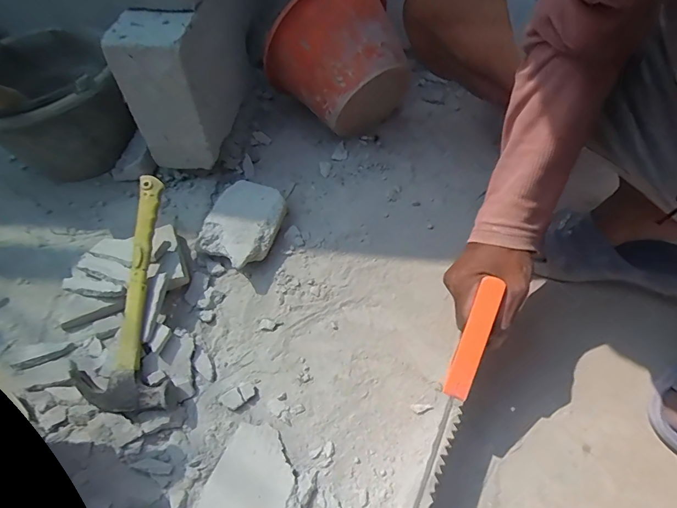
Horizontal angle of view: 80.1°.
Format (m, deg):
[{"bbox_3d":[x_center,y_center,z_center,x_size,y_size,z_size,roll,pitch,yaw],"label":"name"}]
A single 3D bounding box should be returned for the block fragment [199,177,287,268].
[{"bbox_3d":[-0.136,-0.043,0.595,0.094,0.056,0.144,17,57,13],"label":"block fragment"}]

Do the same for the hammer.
[{"bbox_3d":[-0.249,0.039,0.488,0.111,0.026,0.285,-3,70,0],"label":"hammer"}]

